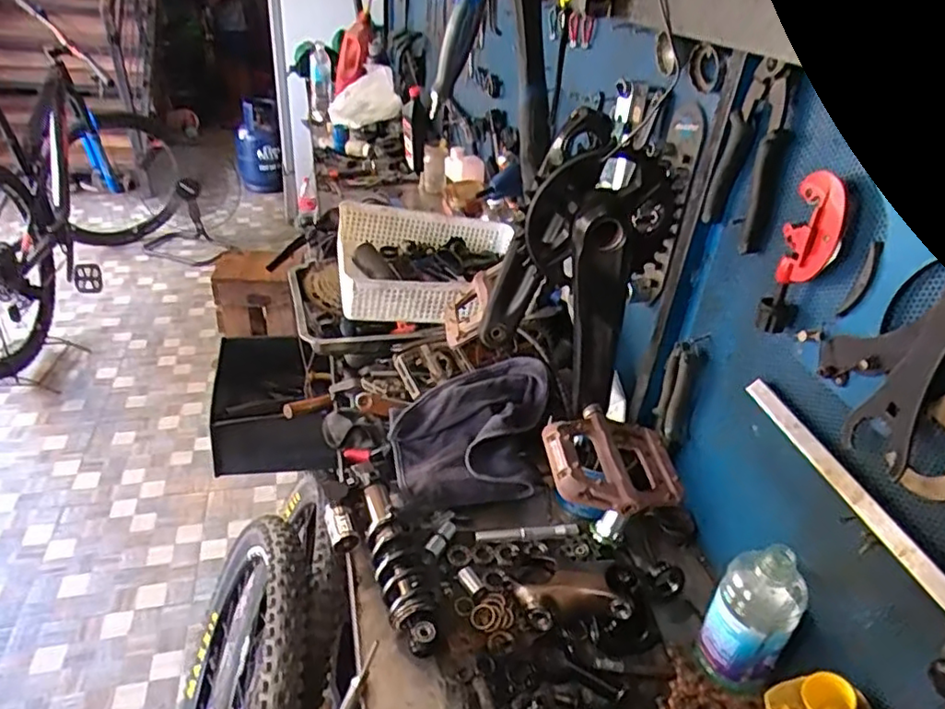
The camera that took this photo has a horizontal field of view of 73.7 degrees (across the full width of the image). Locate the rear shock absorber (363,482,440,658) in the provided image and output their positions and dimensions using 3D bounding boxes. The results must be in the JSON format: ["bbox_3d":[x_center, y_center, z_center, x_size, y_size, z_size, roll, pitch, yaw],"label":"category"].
[{"bbox_3d":[-0.086,0.233,0.709,0.052,0.050,0.206,-7,35,-19],"label":"rear shock absorber"}]

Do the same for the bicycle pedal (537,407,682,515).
[{"bbox_3d":[0.116,0.085,0.533,0.109,0.028,0.105,-1,33,-11],"label":"bicycle pedal"}]

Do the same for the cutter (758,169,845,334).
[{"bbox_3d":[0.297,-0.086,0.570,0.041,0.148,0.024,21,36,23],"label":"cutter"}]

